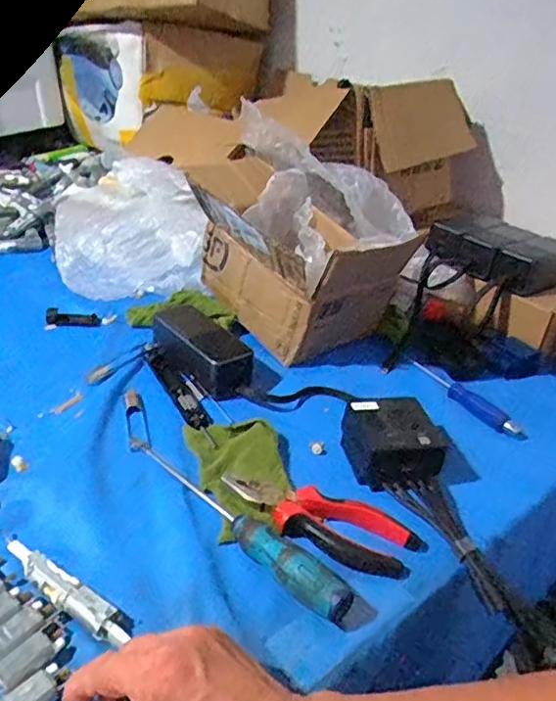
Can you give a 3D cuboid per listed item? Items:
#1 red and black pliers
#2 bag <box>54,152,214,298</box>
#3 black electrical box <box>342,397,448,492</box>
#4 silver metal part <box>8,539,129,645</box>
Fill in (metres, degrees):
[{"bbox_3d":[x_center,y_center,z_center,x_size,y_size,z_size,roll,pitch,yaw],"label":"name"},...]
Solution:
[{"bbox_3d":[0.035,0.136,0.478,0.162,0.018,0.051,16,31,14],"label":"red and black pliers"},{"bbox_3d":[-0.228,-0.210,0.895,0.210,0.109,0.344,-3,31,-16],"label":"bag"},{"bbox_3d":[0.108,0.087,0.549,0.078,0.047,0.090,-1,31,-14],"label":"black electrical box"},{"bbox_3d":[-0.148,0.161,0.403,0.119,0.013,0.019,22,33,24],"label":"silver metal part"}]

